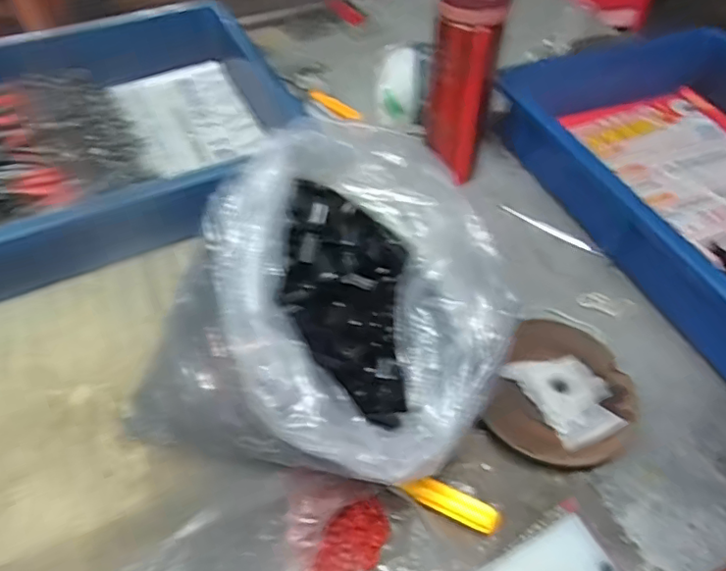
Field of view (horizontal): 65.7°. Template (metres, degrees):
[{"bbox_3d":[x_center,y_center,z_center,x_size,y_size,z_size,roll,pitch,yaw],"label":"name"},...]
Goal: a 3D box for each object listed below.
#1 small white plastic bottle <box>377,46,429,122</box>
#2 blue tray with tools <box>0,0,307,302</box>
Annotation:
[{"bbox_3d":[0.038,-0.213,0.592,0.043,0.055,0.064,6,51,3],"label":"small white plastic bottle"},{"bbox_3d":[-0.288,-0.137,0.522,0.434,0.085,0.274,-24,56,-20],"label":"blue tray with tools"}]

